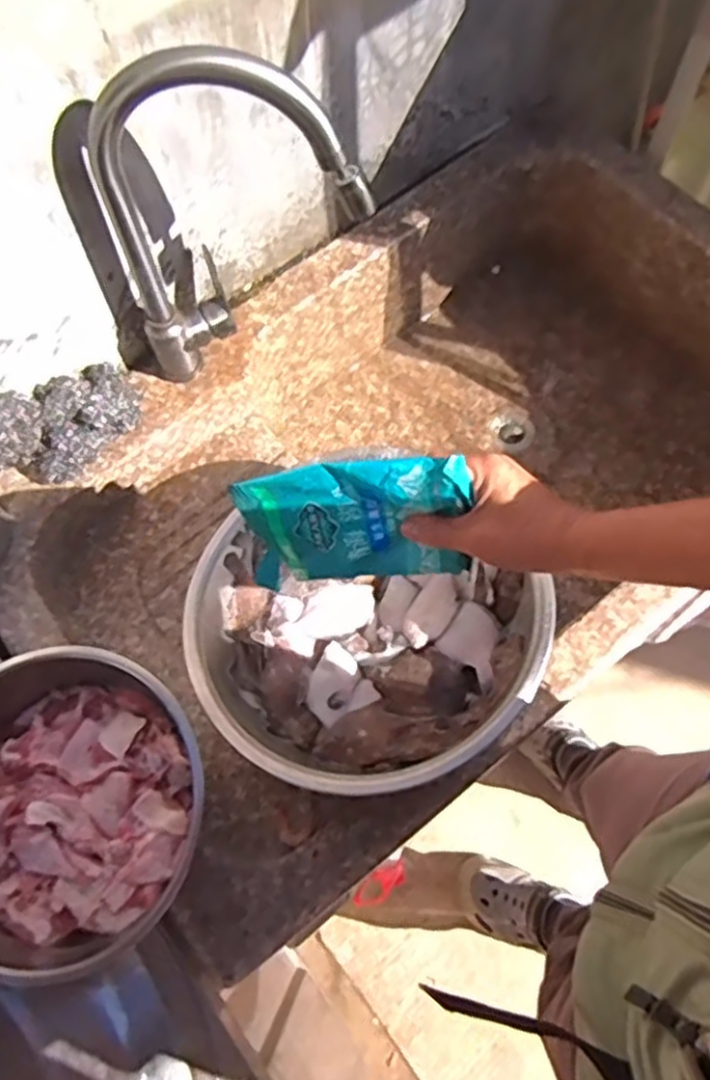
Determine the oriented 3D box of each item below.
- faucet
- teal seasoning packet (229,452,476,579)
[{"bbox_3d":[-0.101,-0.272,0.646,0.229,0.325,0.063,-2,68,2],"label":"faucet"},{"bbox_3d":[0.007,-0.014,0.541,0.163,0.121,0.016,-8,46,22],"label":"teal seasoning packet"}]

